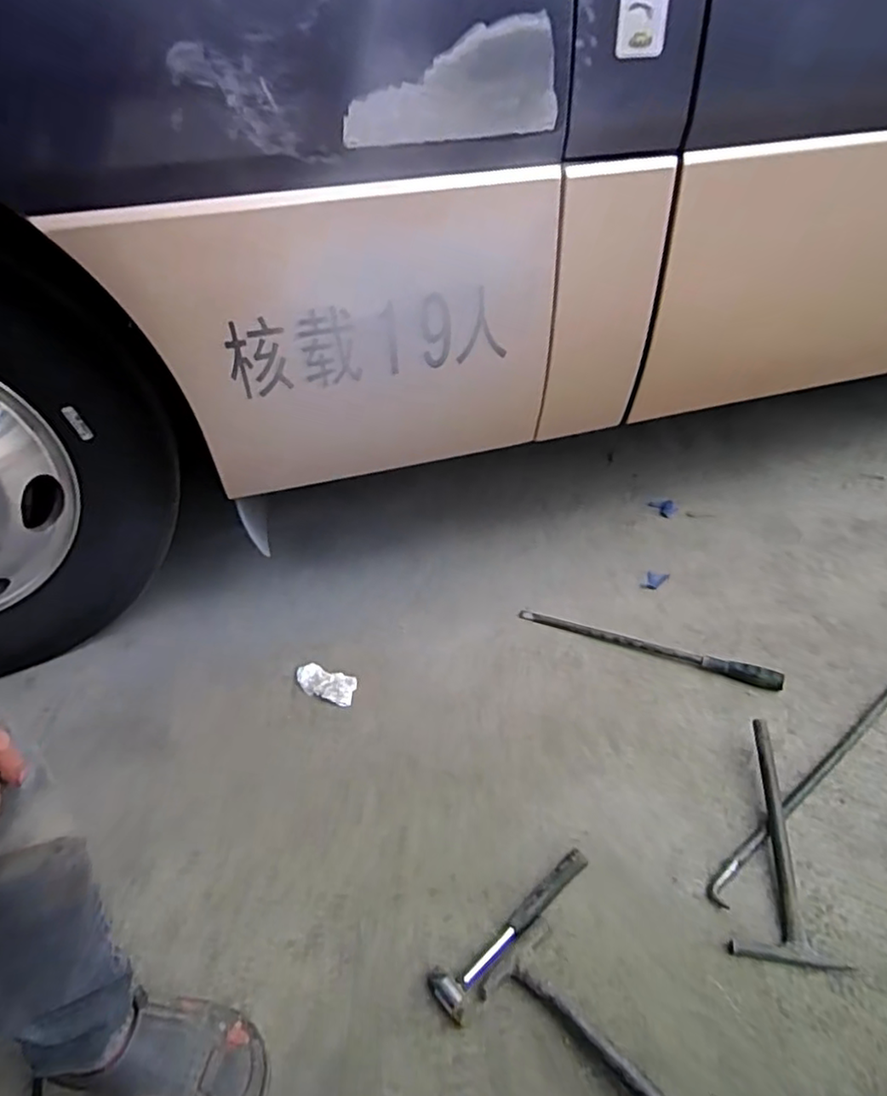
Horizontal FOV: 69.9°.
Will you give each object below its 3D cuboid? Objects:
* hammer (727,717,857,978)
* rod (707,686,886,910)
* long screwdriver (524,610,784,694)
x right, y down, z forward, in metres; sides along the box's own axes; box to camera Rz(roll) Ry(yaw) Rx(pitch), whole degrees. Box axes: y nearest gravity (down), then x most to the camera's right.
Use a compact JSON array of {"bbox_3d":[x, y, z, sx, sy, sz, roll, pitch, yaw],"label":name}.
[{"bbox_3d":[0.435,0.366,0.809,0.122,0.028,0.311,10,40,17],"label":"hammer"},{"bbox_3d":[0.539,0.303,0.890,0.549,0.020,0.030,-28,44,-28],"label":"rod"},{"bbox_3d":[0.339,0.164,1.078,0.430,0.024,0.032,13,41,21],"label":"long screwdriver"}]

